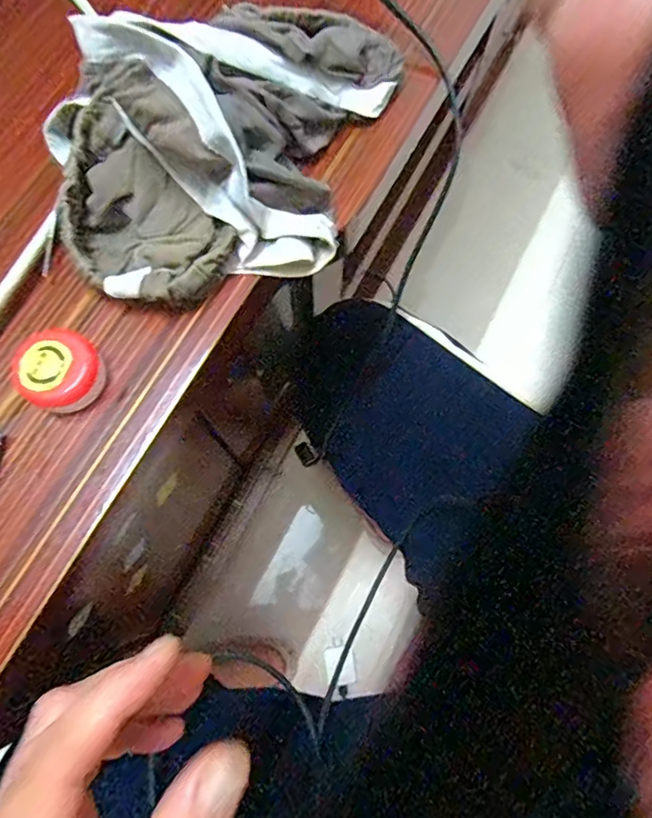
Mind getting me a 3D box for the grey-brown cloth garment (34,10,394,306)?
[{"bbox_3d":[-0.045,-0.150,0.272,0.207,0.087,0.140,-20,75,-6],"label":"grey-brown cloth garment"}]

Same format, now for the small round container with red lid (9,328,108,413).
[{"bbox_3d":[-0.135,-0.019,0.266,0.034,0.026,0.039,23,75,6],"label":"small round container with red lid"}]

